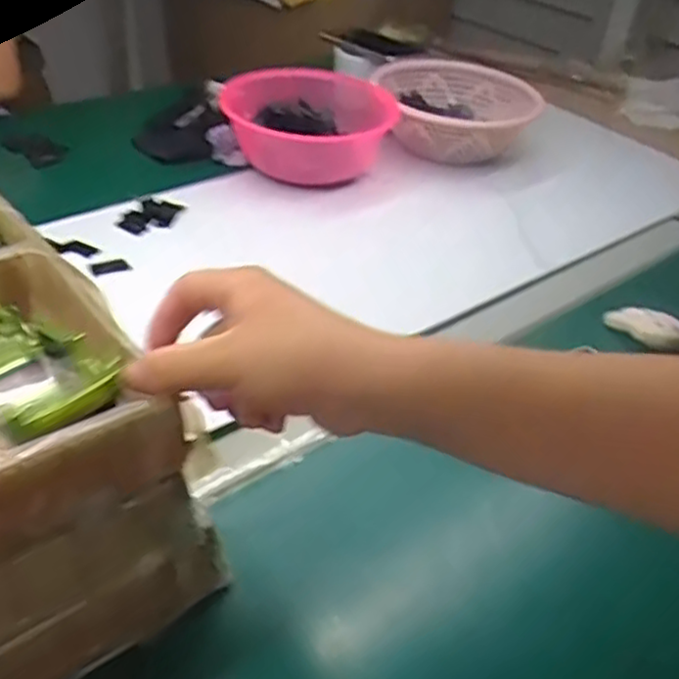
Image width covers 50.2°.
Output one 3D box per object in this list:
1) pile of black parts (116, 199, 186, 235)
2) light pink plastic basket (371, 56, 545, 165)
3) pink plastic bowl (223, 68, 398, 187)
[{"bbox_3d":[-0.190,-0.121,0.720,0.047,0.012,0.057,15,40,13],"label":"pile of black parts"},{"bbox_3d":[0.145,-0.290,0.922,0.183,0.084,0.195,2,38,-2],"label":"light pink plastic basket"},{"bbox_3d":[-0.039,-0.234,0.829,0.160,0.093,0.148,2,38,-2],"label":"pink plastic bowl"}]

